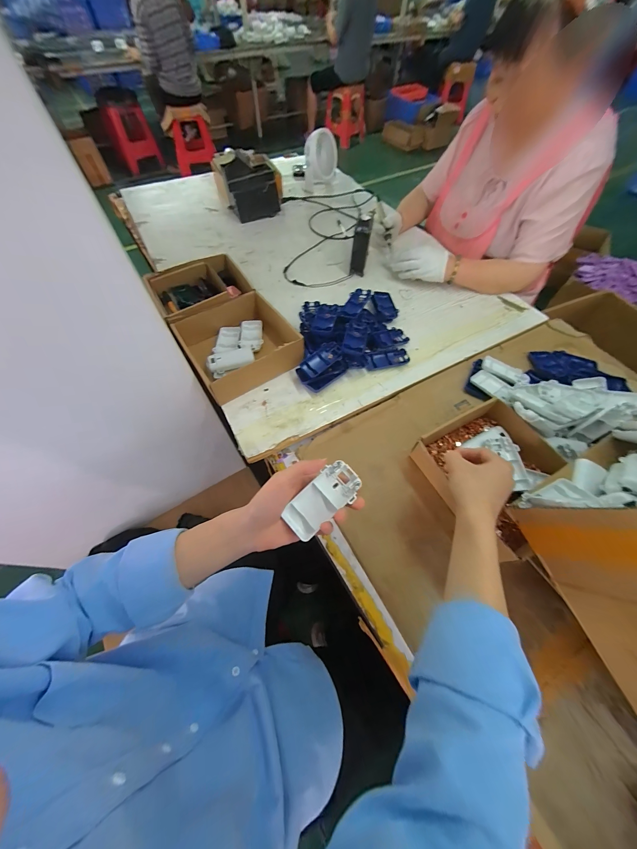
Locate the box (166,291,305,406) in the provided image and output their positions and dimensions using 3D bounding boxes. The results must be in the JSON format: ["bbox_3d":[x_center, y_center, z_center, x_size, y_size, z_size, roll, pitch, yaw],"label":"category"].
[{"bbox_3d":[-0.173,-0.173,0.615,0.205,0.077,0.211,-30,65,-17],"label":"box"}]

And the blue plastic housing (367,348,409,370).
[{"bbox_3d":[0.153,-0.144,0.628,0.093,0.011,0.044,-11,61,-7],"label":"blue plastic housing"}]

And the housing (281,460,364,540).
[{"bbox_3d":[0.005,0.088,0.334,0.095,0.018,0.044,-44,69,-11],"label":"housing"}]

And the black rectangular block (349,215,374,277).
[{"bbox_3d":[0.112,-0.472,0.758,0.040,0.133,0.032,13,37,7],"label":"black rectangular block"}]

